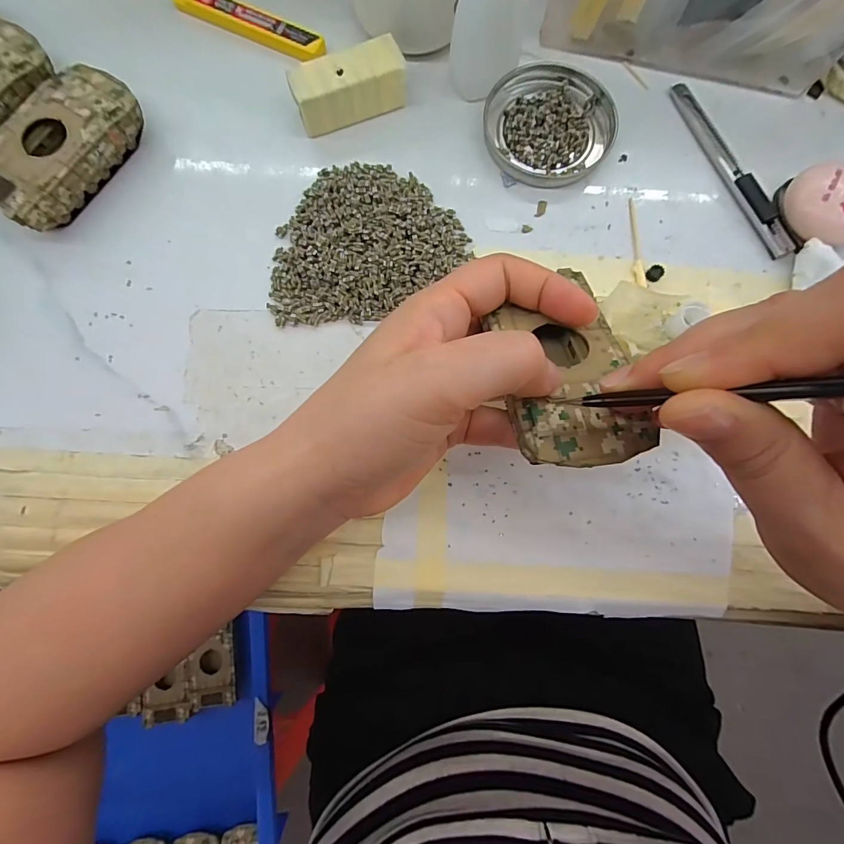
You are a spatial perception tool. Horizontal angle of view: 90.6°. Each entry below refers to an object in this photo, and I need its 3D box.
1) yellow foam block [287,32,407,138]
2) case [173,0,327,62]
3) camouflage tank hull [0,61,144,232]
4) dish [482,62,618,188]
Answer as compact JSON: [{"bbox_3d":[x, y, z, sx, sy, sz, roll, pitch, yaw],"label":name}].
[{"bbox_3d":[-0.044,-0.198,0.248,0.064,0.025,0.031,-23,83,-3],"label":"yellow foam block"},{"bbox_3d":[-0.110,-0.252,0.262,0.103,0.004,0.020,25,83,3],"label":"case"},{"bbox_3d":[-0.205,-0.157,0.240,0.049,0.029,0.095,33,83,4],"label":"camouflage tank hull"},{"bbox_3d":[0.080,-0.184,0.256,0.076,0.010,0.080,0,82,0],"label":"dish"}]

